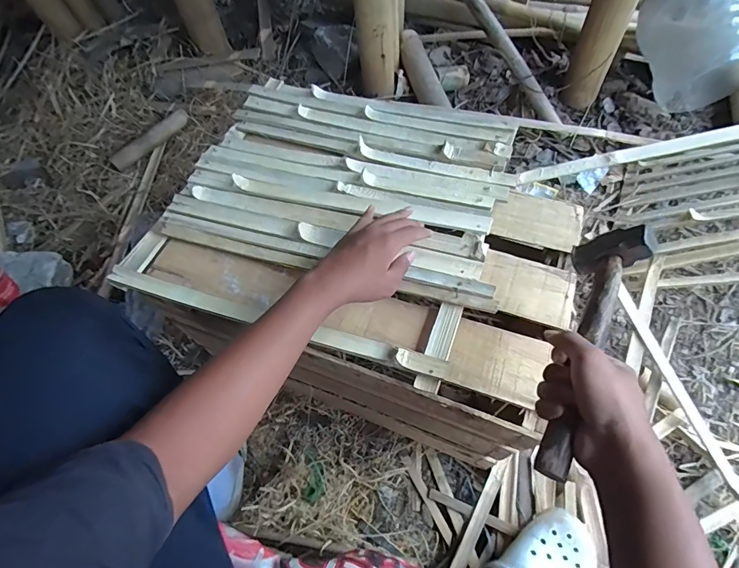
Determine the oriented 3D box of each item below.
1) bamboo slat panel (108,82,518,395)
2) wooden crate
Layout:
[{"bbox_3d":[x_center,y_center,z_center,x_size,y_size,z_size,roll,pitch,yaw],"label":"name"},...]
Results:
[{"bbox_3d":[-0.053,-0.135,0.643,0.500,0.021,0.469,15,63,14],"label":"bamboo slat panel"},{"bbox_3d":[0.000,-0.044,0.767,0.626,0.333,0.501,17,65,10],"label":"wooden crate"}]

